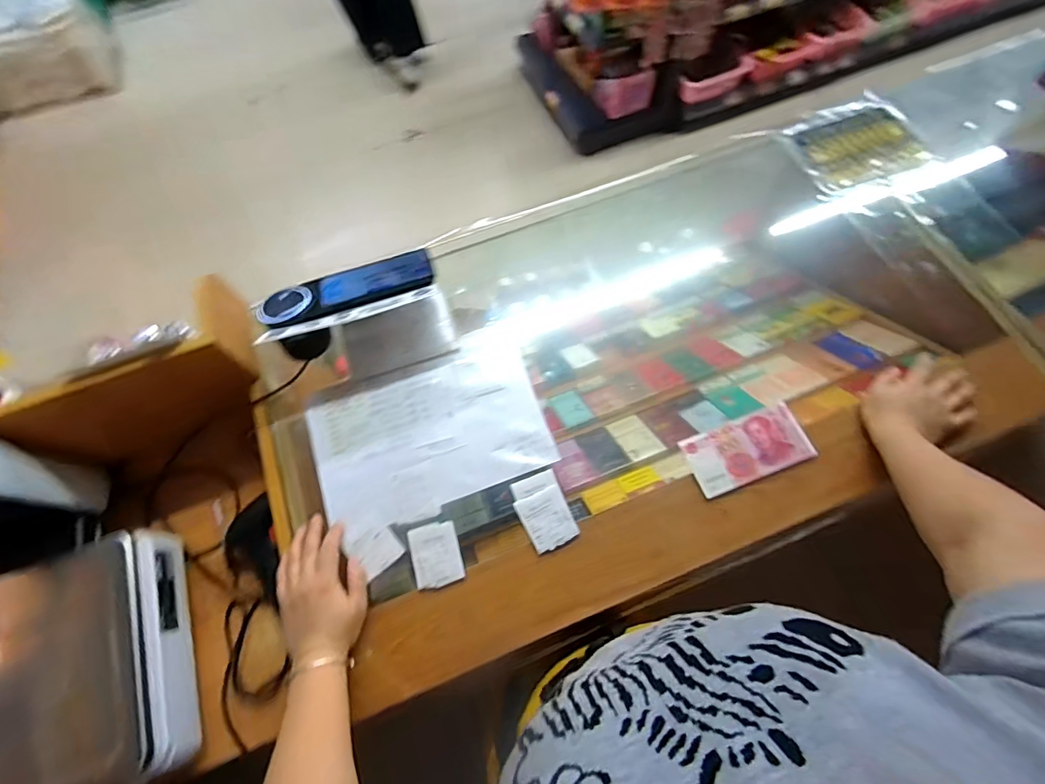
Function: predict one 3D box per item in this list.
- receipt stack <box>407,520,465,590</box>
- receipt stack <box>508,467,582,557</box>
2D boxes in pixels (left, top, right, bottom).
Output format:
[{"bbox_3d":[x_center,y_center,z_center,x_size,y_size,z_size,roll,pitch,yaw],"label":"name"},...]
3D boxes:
[{"bbox_3d":[-0.103,0.193,0.558,0.057,0.011,0.071,-16,67,-5],"label":"receipt stack"},{"bbox_3d":[0.027,0.145,0.575,0.060,0.011,0.088,-22,68,-7],"label":"receipt stack"}]

